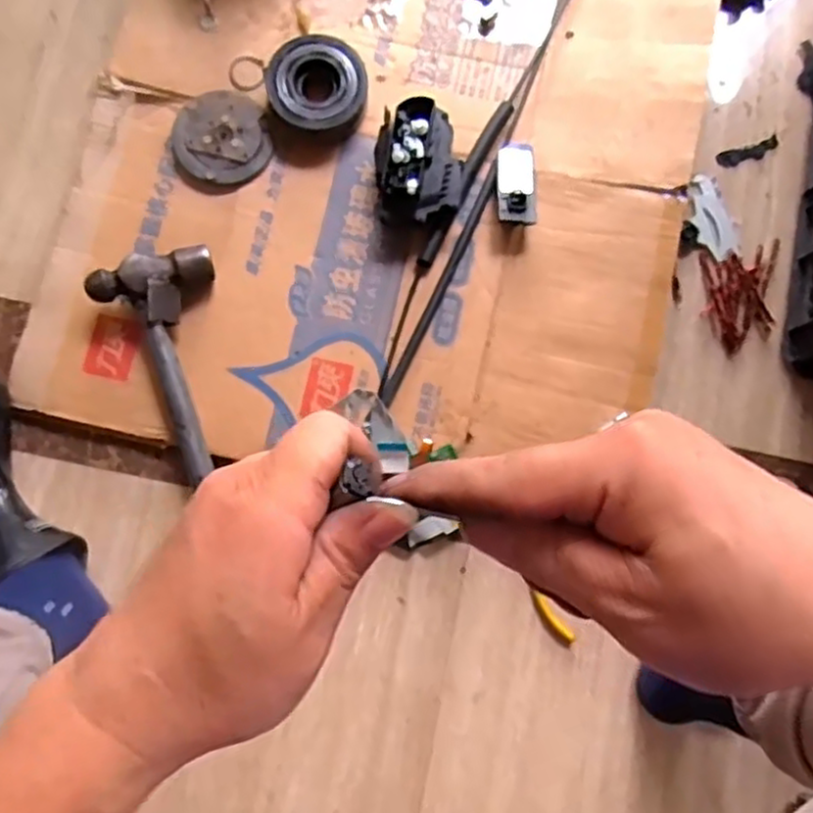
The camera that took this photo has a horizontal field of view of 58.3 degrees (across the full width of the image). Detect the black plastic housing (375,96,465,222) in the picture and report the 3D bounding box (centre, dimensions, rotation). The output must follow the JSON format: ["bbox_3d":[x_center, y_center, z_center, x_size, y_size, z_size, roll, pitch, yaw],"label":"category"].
[{"bbox_3d":[0.012,-0.241,0.736,0.084,0.065,0.114,-8,81,-3],"label":"black plastic housing"}]

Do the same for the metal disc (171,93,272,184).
[{"bbox_3d":[-0.195,-0.282,0.763,0.101,0.017,0.099,-18,80,-2],"label":"metal disc"}]

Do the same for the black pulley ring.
[{"bbox_3d":[-0.094,-0.333,0.760,0.102,0.040,0.108,-23,80,-3],"label":"black pulley ring"}]

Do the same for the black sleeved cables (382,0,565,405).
[{"bbox_3d":[0.085,-0.255,0.763,0.035,0.019,0.533,24,81,5],"label":"black sleeved cables"}]

